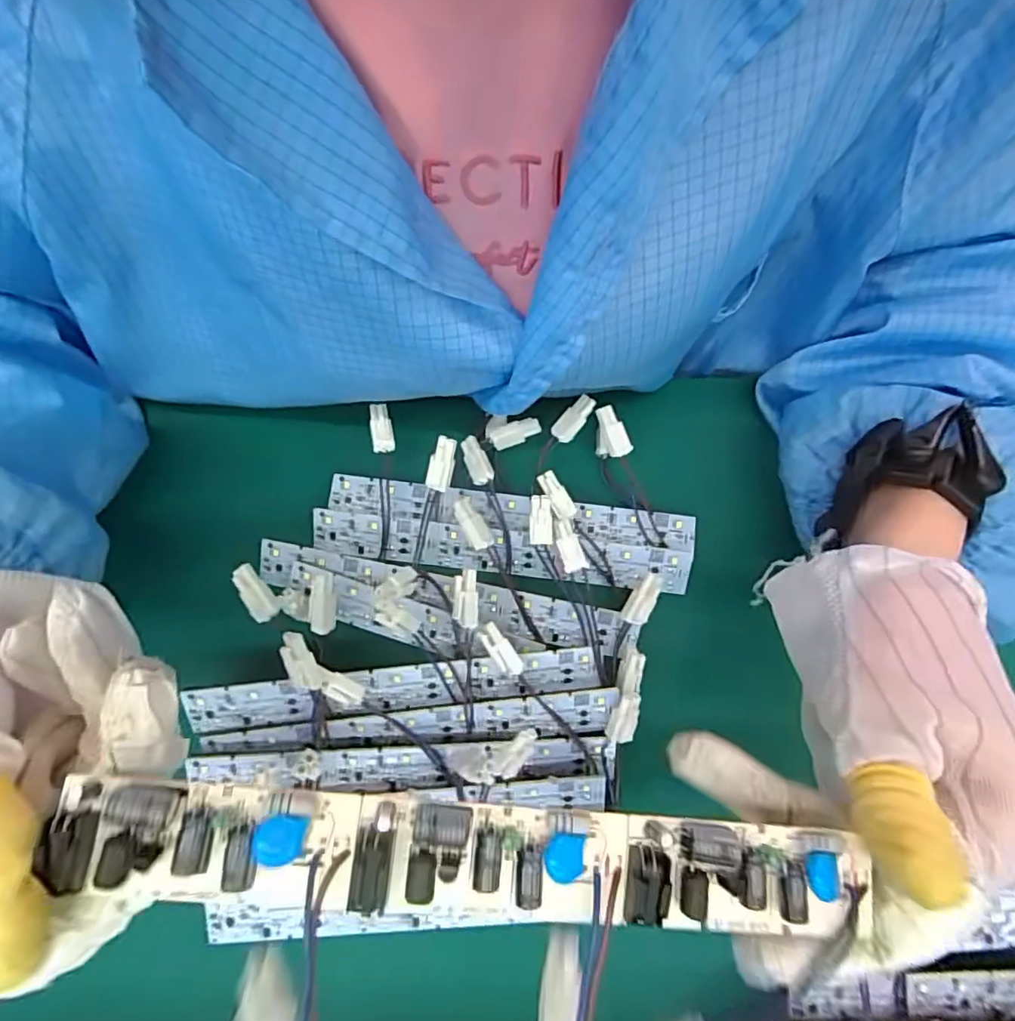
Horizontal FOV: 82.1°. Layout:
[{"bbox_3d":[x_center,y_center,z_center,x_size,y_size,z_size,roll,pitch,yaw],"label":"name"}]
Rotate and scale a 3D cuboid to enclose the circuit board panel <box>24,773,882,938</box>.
[{"bbox_3d":[-0.004,0.080,0.134,0.181,0.008,0.023,9,75,-7],"label":"circuit board panel"}]

